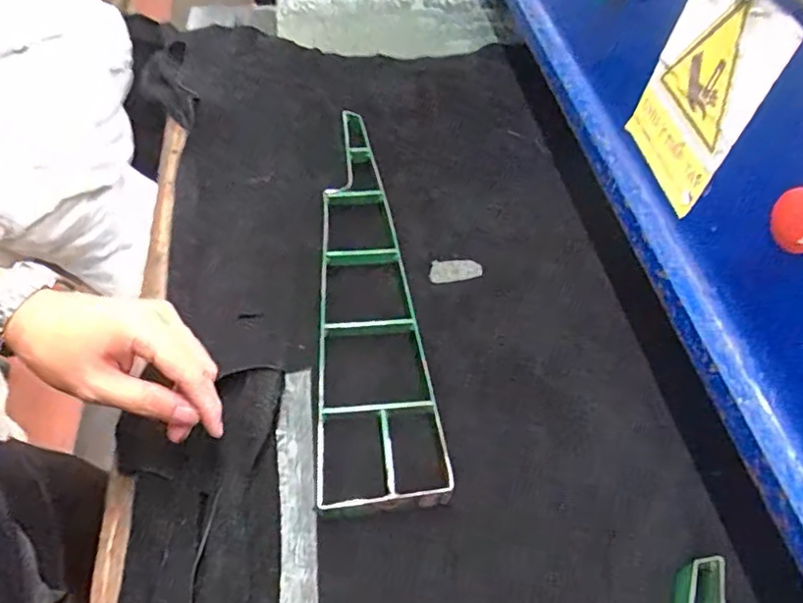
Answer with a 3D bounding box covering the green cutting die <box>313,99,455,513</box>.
[{"bbox_3d":[-0.035,-0.022,0.568,0.104,0.032,0.462,-4,59,-4],"label":"green cutting die"}]

